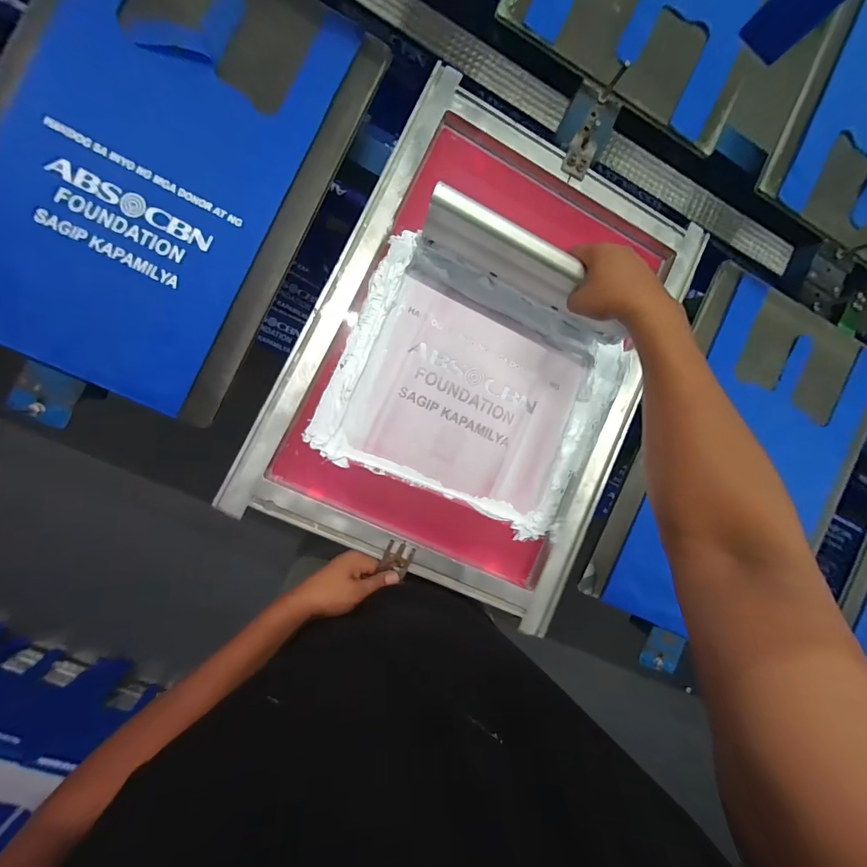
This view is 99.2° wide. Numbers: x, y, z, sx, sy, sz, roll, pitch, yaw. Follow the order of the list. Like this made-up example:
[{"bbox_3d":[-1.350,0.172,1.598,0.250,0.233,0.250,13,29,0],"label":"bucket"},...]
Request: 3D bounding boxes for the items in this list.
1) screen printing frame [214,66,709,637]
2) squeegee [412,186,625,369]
[{"bbox_3d":[0.082,-0.111,0.528,0.475,0.055,0.628,25,87,-8],"label":"screen printing frame"},{"bbox_3d":[0.119,-0.193,0.484,0.294,0.148,0.056,26,87,-8],"label":"squeegee"}]

